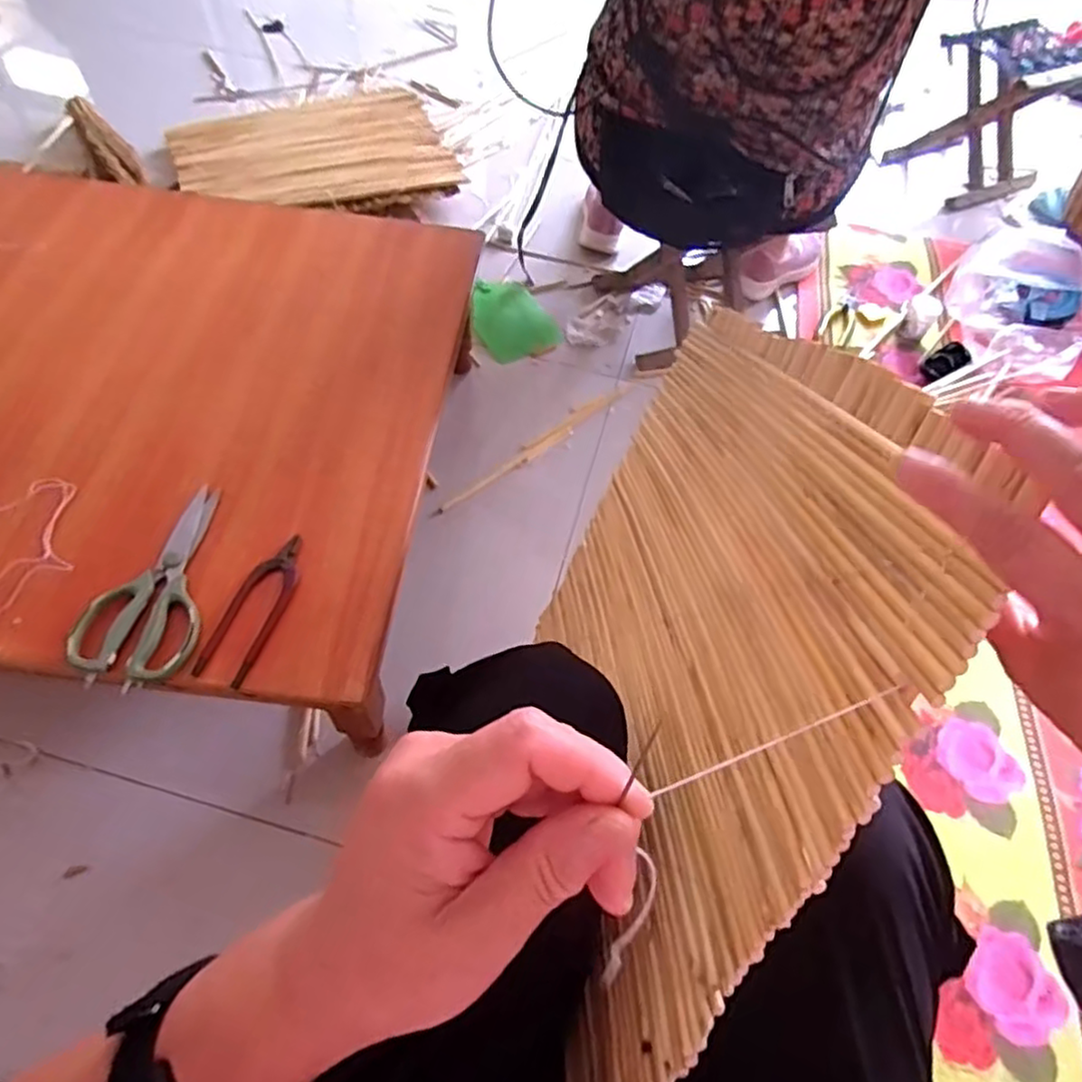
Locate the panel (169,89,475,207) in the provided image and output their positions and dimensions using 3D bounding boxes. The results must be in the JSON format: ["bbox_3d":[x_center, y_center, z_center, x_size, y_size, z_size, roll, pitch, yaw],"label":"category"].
[{"bbox_3d":[-0.489,-0.851,1.489,0.555,0.030,0.467,-23,62,-22],"label":"panel"}]

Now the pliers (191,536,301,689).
[{"bbox_3d":[-0.267,0.062,0.650,0.048,0.010,0.154,18,58,6],"label":"pliers"}]

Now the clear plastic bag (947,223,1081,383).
[{"bbox_3d":[0.887,-0.436,1.261,0.253,0.117,0.293,30,61,16],"label":"clear plastic bag"}]

